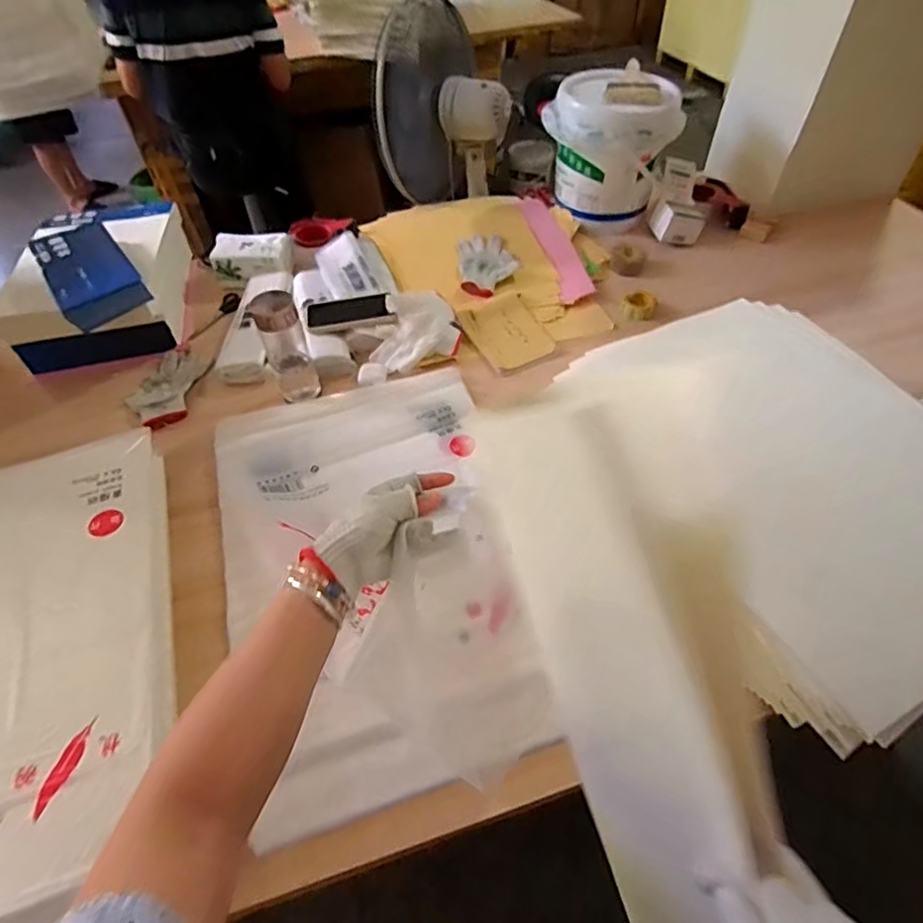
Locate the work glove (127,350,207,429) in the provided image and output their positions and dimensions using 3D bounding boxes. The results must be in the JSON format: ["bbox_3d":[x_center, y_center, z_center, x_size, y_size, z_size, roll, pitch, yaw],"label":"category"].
[{"bbox_3d":[-0.515,-0.130,0.972,0.098,0.021,0.187,0,51,2],"label":"work glove"}]

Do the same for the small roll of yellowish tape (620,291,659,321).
[{"bbox_3d":[0.349,-0.306,1.085,0.066,0.028,0.060,12,52,12],"label":"small roll of yellowish tape"}]

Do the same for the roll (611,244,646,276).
[{"bbox_3d":[0.357,-0.434,1.184,0.067,0.038,0.067,-1,50,1],"label":"roll"}]

